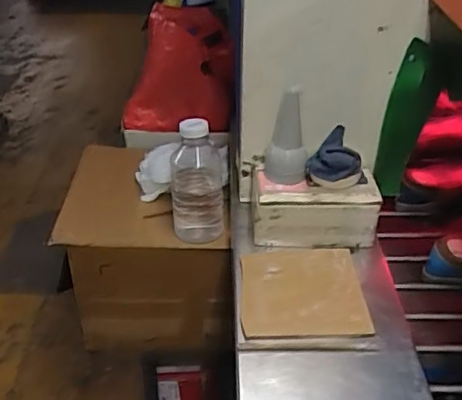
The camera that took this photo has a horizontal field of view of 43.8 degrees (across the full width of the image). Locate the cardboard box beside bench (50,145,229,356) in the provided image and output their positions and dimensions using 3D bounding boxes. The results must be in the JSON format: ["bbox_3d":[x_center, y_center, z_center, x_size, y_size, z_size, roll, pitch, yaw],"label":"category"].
[{"bbox_3d":[-0.166,0.101,1.244,0.317,0.318,0.322,1,36,-3],"label":"cardboard box beside bench"}]

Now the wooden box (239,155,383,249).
[{"bbox_3d":[0.124,0.001,0.945,0.219,0.082,0.131,5,36,3],"label":"wooden box"}]

